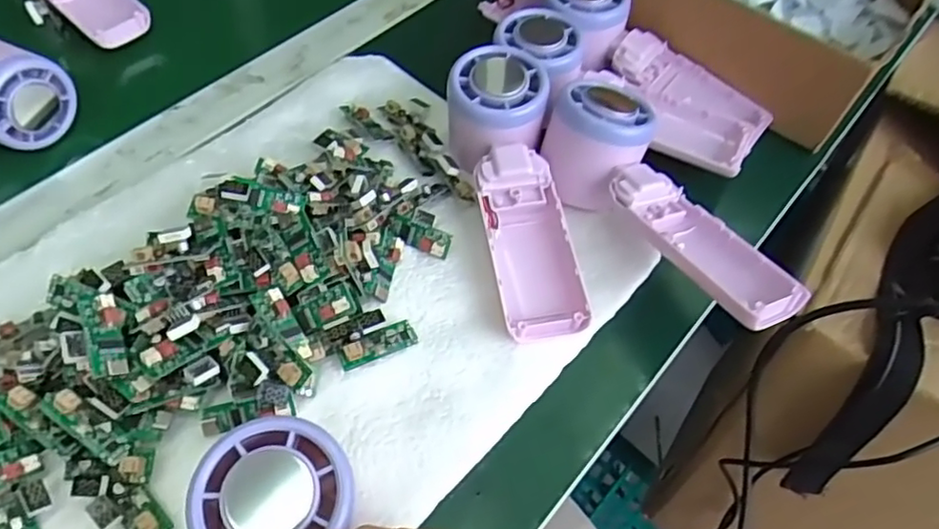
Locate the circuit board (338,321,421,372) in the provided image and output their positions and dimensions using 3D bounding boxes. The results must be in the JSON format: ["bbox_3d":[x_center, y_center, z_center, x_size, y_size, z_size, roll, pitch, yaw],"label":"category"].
[{"bbox_3d":[-0.043,0.038,0.313,0.039,0.006,0.013,-19,82,-27],"label":"circuit board"}]

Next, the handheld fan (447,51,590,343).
[{"bbox_3d":[0.026,-0.042,0.345,0.054,0.053,0.164,-10,60,-9],"label":"handheld fan"}]

